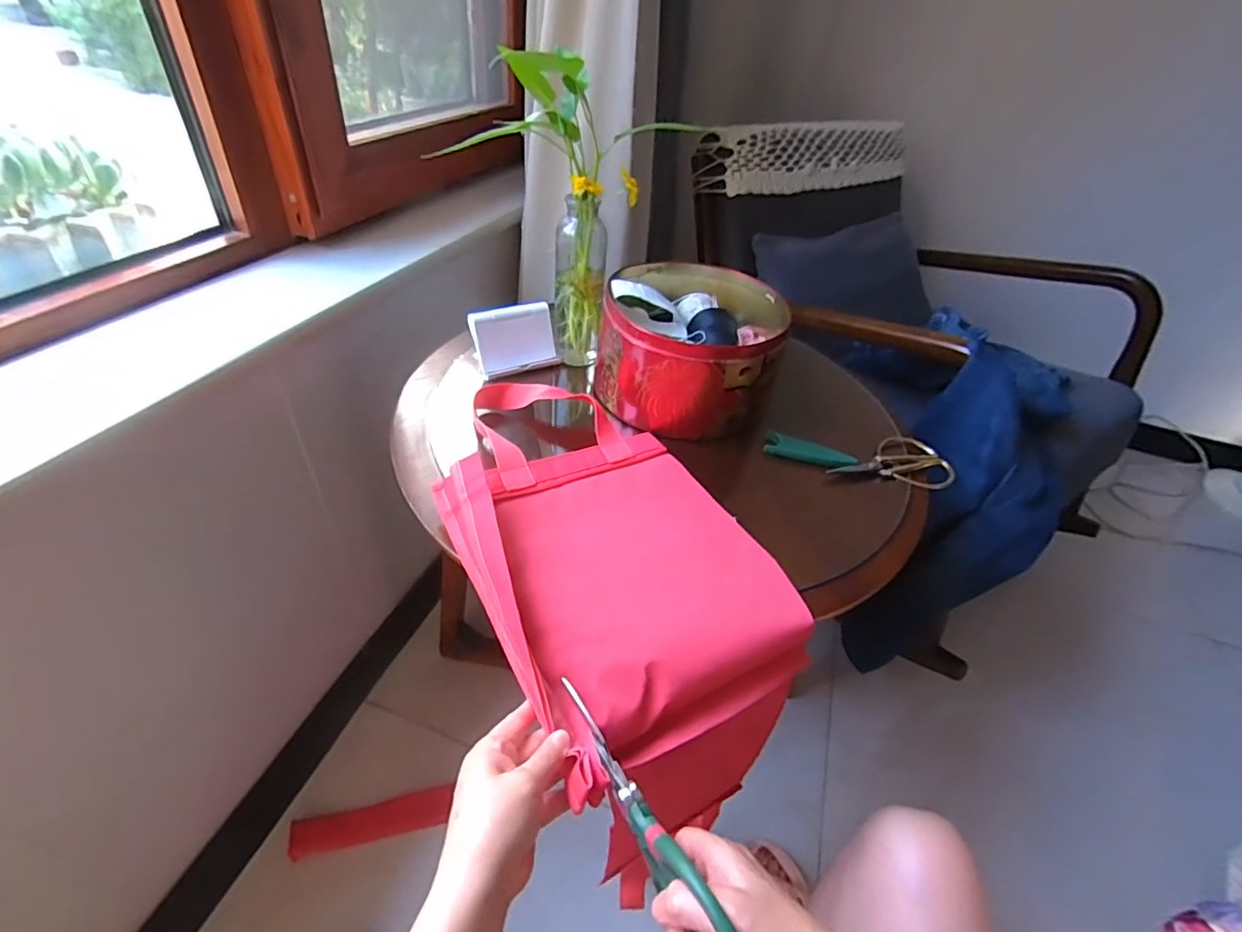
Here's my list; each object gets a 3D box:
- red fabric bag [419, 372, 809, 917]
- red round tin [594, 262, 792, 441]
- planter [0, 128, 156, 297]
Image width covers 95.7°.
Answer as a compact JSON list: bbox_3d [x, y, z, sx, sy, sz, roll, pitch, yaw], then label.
[{"bbox_3d":[-0.010,0.073,0.491,0.226,0.087,0.404,-18,47,-26],"label":"red fabric bag"},{"bbox_3d":[0.086,-0.146,0.652,0.210,0.102,0.230,28,45,22],"label":"red round tin"},{"bbox_3d":[-0.590,-0.244,0.556,0.092,0.122,0.205,33,47,27],"label":"planter"}]

